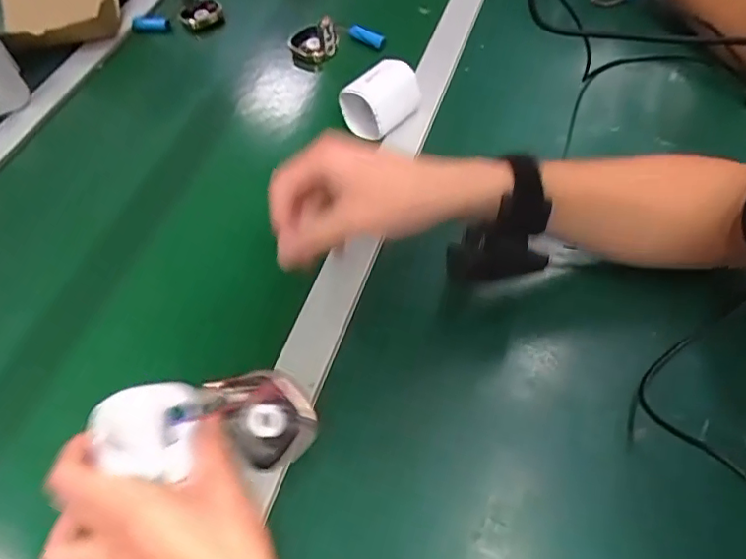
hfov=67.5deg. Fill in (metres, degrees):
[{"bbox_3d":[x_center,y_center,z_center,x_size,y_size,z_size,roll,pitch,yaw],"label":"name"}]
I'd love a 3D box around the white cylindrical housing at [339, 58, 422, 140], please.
[{"bbox_3d":[0.007,-0.186,0.567,0.067,0.063,0.061,-39,62,-20],"label":"white cylindrical housing"}]

